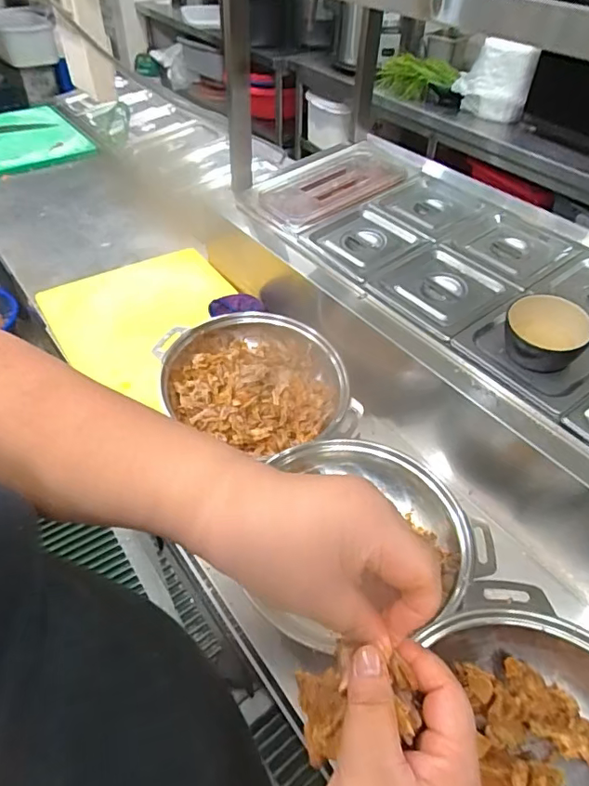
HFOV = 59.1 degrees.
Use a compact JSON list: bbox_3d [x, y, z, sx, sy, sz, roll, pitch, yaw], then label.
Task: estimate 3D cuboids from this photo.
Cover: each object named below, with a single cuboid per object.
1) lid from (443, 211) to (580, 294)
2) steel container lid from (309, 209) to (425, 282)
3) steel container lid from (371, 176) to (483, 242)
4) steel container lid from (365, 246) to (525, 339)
[{"bbox_3d":[0.352,-0.249,0.865,0.165,0.023,0.184,-26,51,-25],"label":"lid"},{"bbox_3d":[0.121,-0.259,0.892,0.163,0.022,0.156,-27,52,-26],"label":"steel container lid"},{"bbox_3d":[0.248,-0.344,0.953,0.160,0.019,0.165,-30,53,-28],"label":"steel container lid"},{"bbox_3d":[0.229,-0.162,0.799,0.164,0.022,0.173,-26,52,-25],"label":"steel container lid"}]

